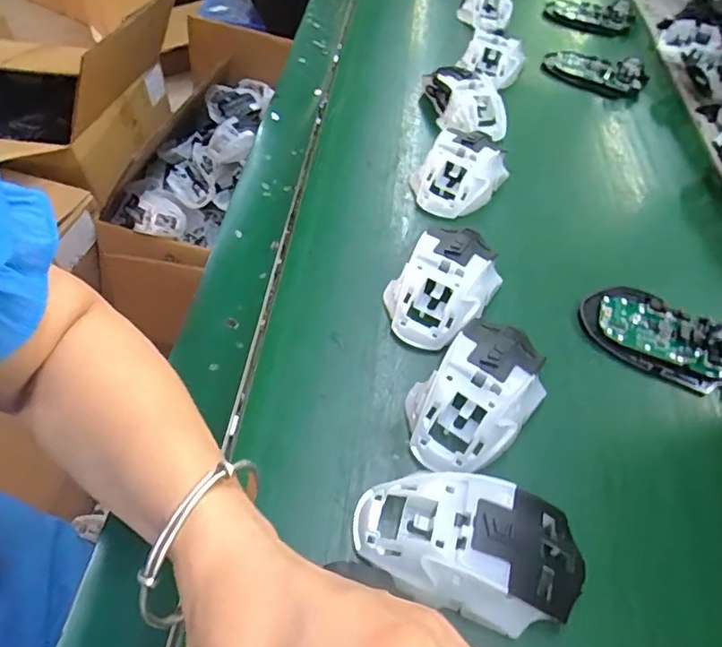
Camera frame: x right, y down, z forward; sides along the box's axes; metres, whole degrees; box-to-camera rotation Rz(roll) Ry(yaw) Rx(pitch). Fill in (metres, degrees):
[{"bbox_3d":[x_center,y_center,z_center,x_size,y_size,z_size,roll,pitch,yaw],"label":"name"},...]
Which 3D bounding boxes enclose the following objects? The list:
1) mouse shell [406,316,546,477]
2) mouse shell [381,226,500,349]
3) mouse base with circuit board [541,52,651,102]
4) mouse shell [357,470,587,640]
[{"bbox_3d":[0.073,0.041,0.335,0.064,0.035,0.106,37,60,22],"label":"mouse shell"},{"bbox_3d":[0.058,-0.029,0.388,0.064,0.038,0.097,32,58,19],"label":"mouse shell"},{"bbox_3d":[0.274,-0.300,0.638,0.115,0.034,0.058,21,55,12],"label":"mouse base with circuit board"},{"bbox_3d":[0.054,0.115,0.277,0.114,0.035,0.065,12,53,5],"label":"mouse shell"}]

